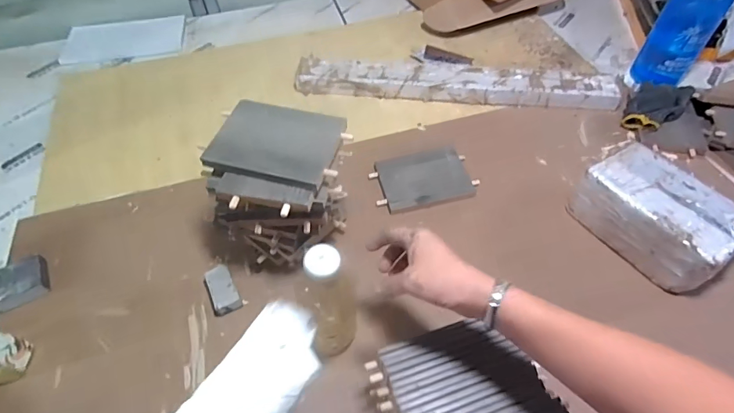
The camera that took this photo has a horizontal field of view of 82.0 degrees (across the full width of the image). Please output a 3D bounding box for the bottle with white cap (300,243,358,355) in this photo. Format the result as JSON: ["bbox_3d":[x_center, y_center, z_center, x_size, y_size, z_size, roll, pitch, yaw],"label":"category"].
[{"bbox_3d":[-0.044,0.125,0.511,0.057,0.214,0.053,-1,53,1],"label":"bottle with white cap"}]

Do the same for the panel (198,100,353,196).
[{"bbox_3d":[-0.113,-0.080,0.537,0.159,0.020,0.114,14,58,4],"label":"panel"}]

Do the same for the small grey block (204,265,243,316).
[{"bbox_3d":[-0.214,0.122,0.622,0.039,0.031,0.068,-26,57,-17],"label":"small grey block"}]

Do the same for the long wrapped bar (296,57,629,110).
[{"bbox_3d":[0.182,-0.262,0.899,0.665,0.041,0.089,6,54,6],"label":"long wrapped bar"}]

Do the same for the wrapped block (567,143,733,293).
[{"bbox_3d":[0.435,0.018,0.641,0.128,0.112,0.206,-31,59,-20],"label":"wrapped block"}]

